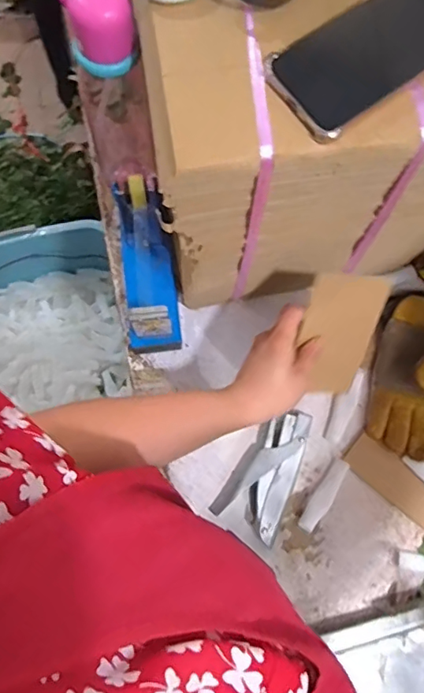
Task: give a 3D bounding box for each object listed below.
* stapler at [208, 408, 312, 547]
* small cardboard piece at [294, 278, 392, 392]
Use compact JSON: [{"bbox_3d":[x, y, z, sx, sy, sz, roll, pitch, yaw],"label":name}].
[{"bbox_3d":[0.066,0.141,0.601,0.073,0.025,0.144,28,78,4],"label":"stapler"},{"bbox_3d":[0.125,-0.009,0.519,0.077,0.007,0.125,6,117,-11],"label":"small cardboard piece"}]

